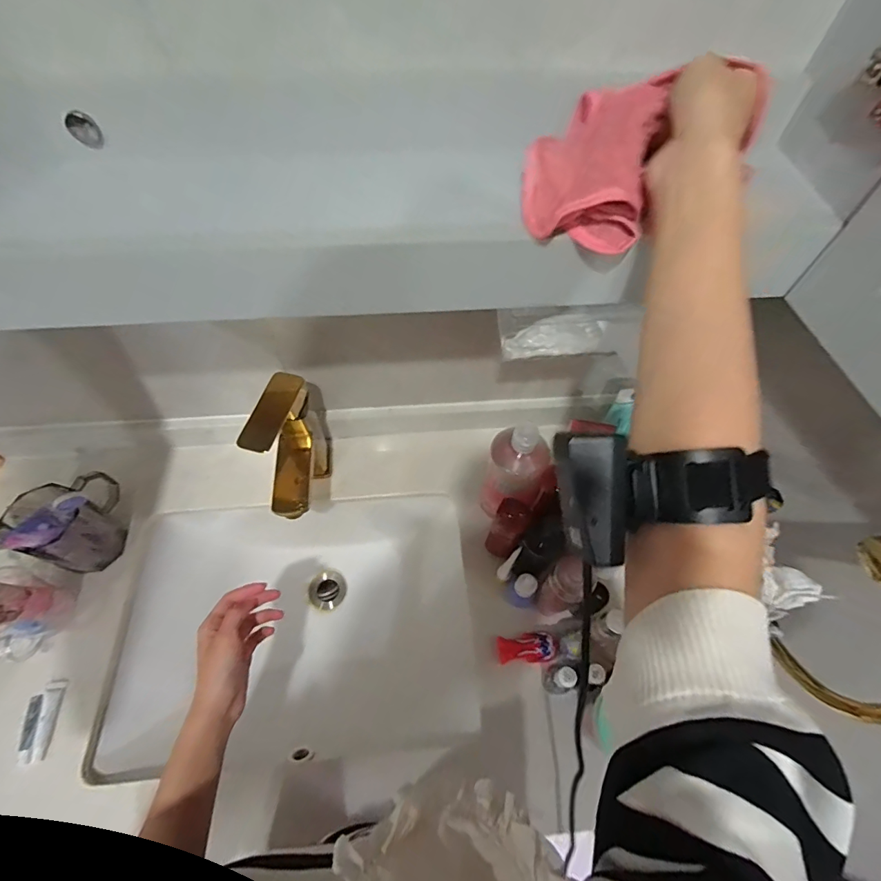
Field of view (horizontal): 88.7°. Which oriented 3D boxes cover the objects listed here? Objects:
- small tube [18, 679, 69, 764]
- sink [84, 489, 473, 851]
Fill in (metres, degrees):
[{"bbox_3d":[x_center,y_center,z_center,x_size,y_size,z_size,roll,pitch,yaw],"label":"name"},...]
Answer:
[{"bbox_3d":[-0.432,0.302,0.488,0.029,0.014,0.076,-6,59,-5],"label":"small tube"},{"bbox_3d":[-0.191,0.251,0.612,0.442,0.181,0.367,-5,59,-4],"label":"sink"}]

